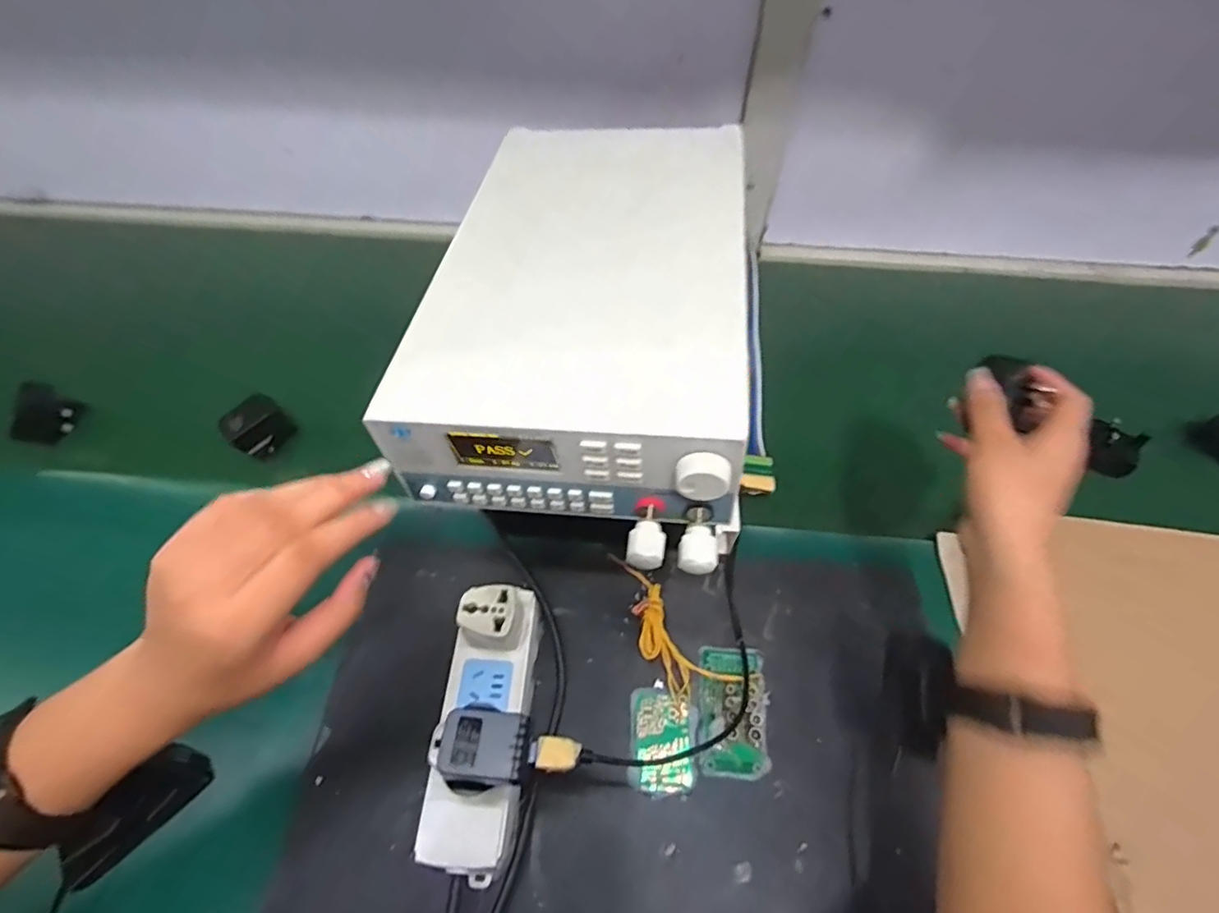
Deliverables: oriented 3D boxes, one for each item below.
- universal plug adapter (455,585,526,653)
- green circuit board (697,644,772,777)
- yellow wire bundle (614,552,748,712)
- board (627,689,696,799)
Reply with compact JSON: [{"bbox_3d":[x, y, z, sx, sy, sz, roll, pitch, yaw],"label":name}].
[{"bbox_3d":[-0.081,0.112,0.404,0.042,0.031,0.036,0,54,-1],"label":"universal plug adapter"},{"bbox_3d":[0.087,0.175,0.406,0.048,0.015,0.084,4,54,2],"label":"green circuit board"},{"bbox_3d":[0.038,0.132,0.436,0.045,0.015,0.128,-32,60,-22],"label":"yellow wire bundle"},{"bbox_3d":[0.037,0.195,0.399,0.043,0.010,0.064,5,54,3],"label":"board"}]

